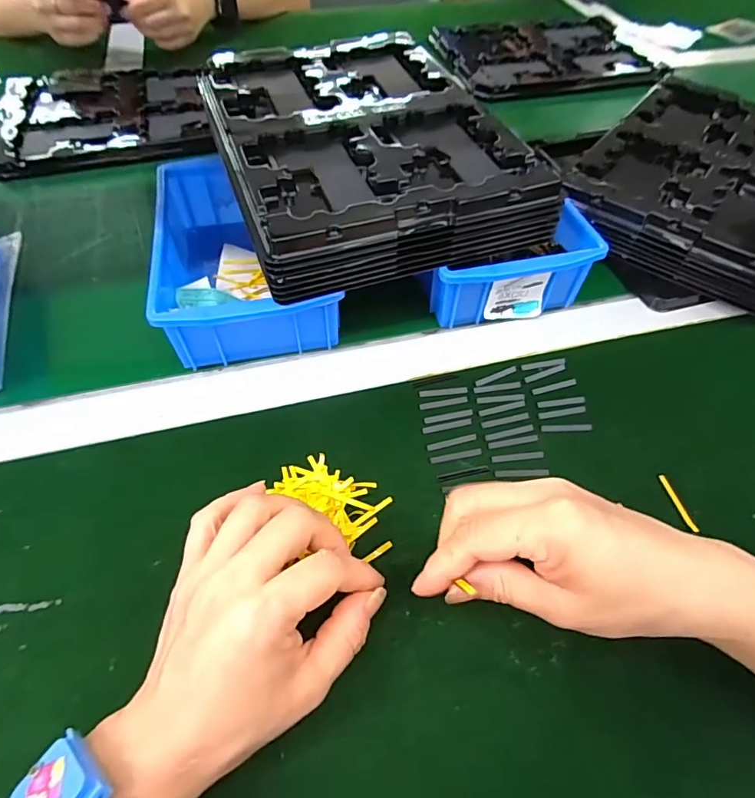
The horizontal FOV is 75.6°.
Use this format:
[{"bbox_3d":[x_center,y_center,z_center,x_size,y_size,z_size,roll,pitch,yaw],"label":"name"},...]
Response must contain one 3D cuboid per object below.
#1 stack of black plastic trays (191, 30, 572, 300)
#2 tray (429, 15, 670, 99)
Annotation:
[{"bbox_3d":[-0.017,-0.212,0.408,0.218,0.049,0.298,-18,57,-12],"label":"stack of black plastic trays"},{"bbox_3d":[0.242,-0.511,0.720,0.295,0.020,0.233,-8,55,-5],"label":"tray"}]

